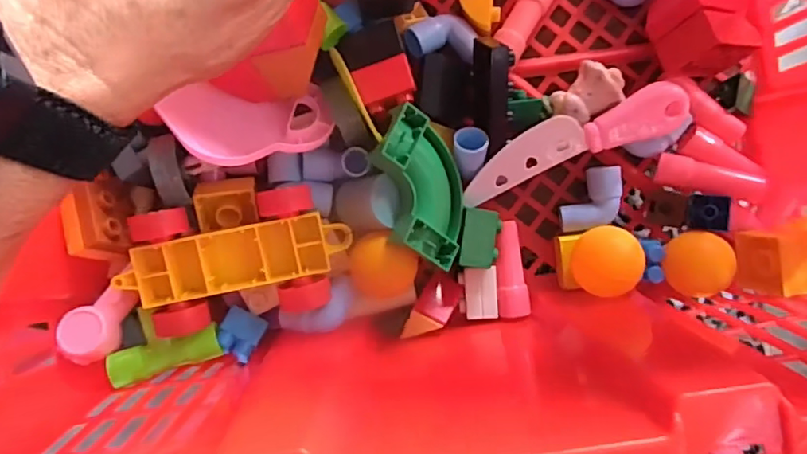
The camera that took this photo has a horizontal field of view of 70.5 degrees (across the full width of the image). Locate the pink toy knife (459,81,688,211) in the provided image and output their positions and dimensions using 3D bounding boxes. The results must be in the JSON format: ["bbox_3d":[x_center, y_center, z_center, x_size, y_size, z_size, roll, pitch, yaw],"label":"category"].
[{"bbox_3d":[0.091,-0.048,0.314,0.125,0.017,0.027,-22,90,0],"label":"pink toy knife"}]

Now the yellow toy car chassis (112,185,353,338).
[{"bbox_3d":[-0.086,0.018,0.298,0.109,0.029,0.063,-12,90,0],"label":"yellow toy car chassis"}]

